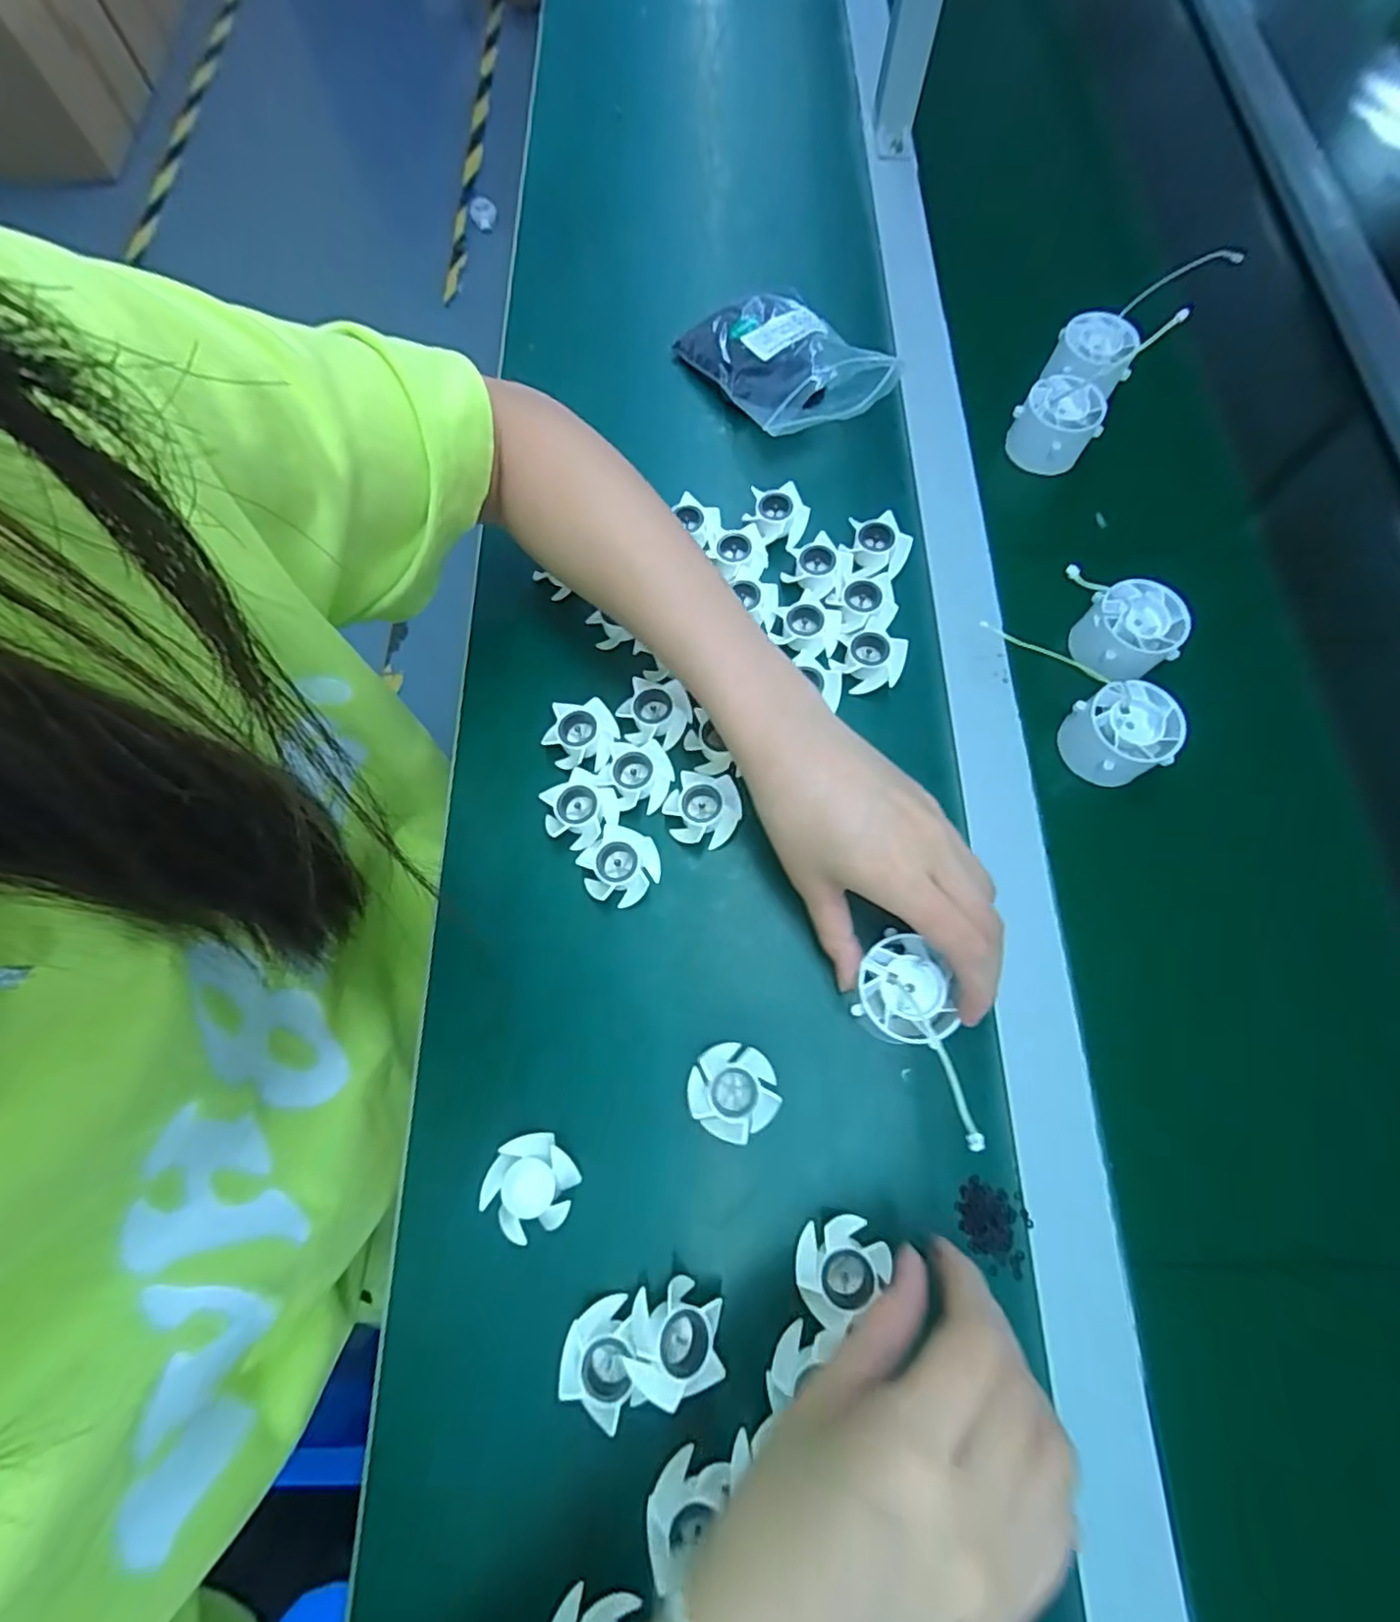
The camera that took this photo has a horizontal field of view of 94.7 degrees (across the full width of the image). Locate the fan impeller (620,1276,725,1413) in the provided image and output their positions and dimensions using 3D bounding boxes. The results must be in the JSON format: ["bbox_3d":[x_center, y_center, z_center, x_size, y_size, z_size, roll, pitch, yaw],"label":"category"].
[{"bbox_3d":[-0.010,0.226,0.278,0.040,0.031,0.037,11,71,6],"label":"fan impeller"}]

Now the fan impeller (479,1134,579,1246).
[{"bbox_3d":[-0.079,0.178,0.308,0.039,0.024,0.041,-41,74,-11],"label":"fan impeller"}]

